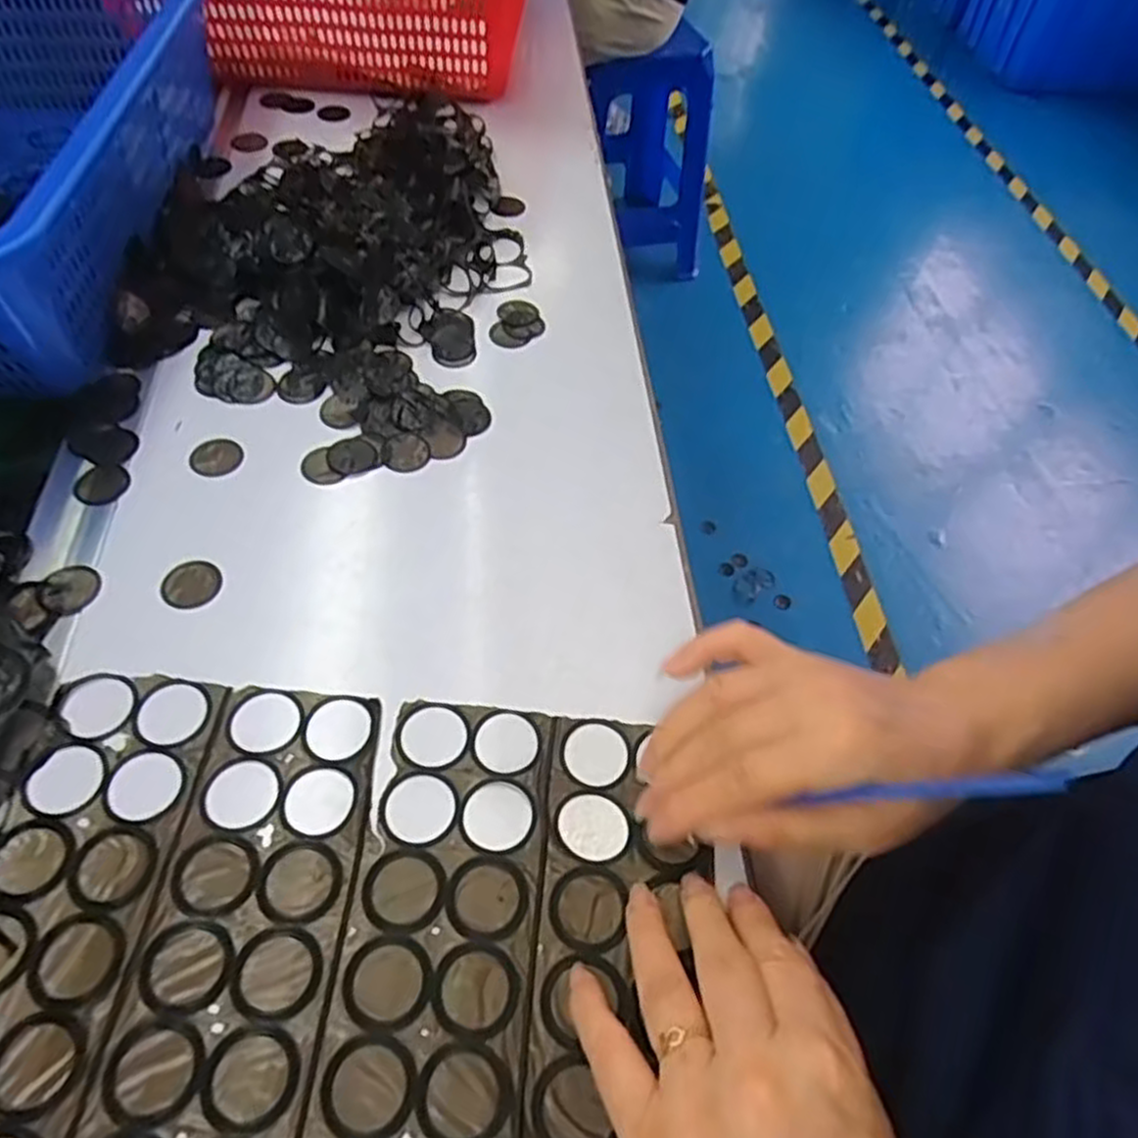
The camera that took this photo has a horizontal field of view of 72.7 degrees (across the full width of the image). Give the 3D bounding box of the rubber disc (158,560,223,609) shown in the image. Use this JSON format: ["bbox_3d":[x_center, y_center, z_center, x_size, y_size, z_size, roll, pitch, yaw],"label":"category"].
[{"bbox_3d":[-0.189,0.008,0.388,0.029,0.005,0.025,-31,63,-24],"label":"rubber disc"}]

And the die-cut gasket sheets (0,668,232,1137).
[{"bbox_3d":[-0.198,0.143,0.287,0.072,0.004,0.228,6,55,-1],"label":"die-cut gasket sheets"}]

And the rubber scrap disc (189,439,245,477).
[{"bbox_3d":[-0.198,-0.064,0.435,0.029,0.004,0.028,3,55,-4],"label":"rubber scrap disc"}]

